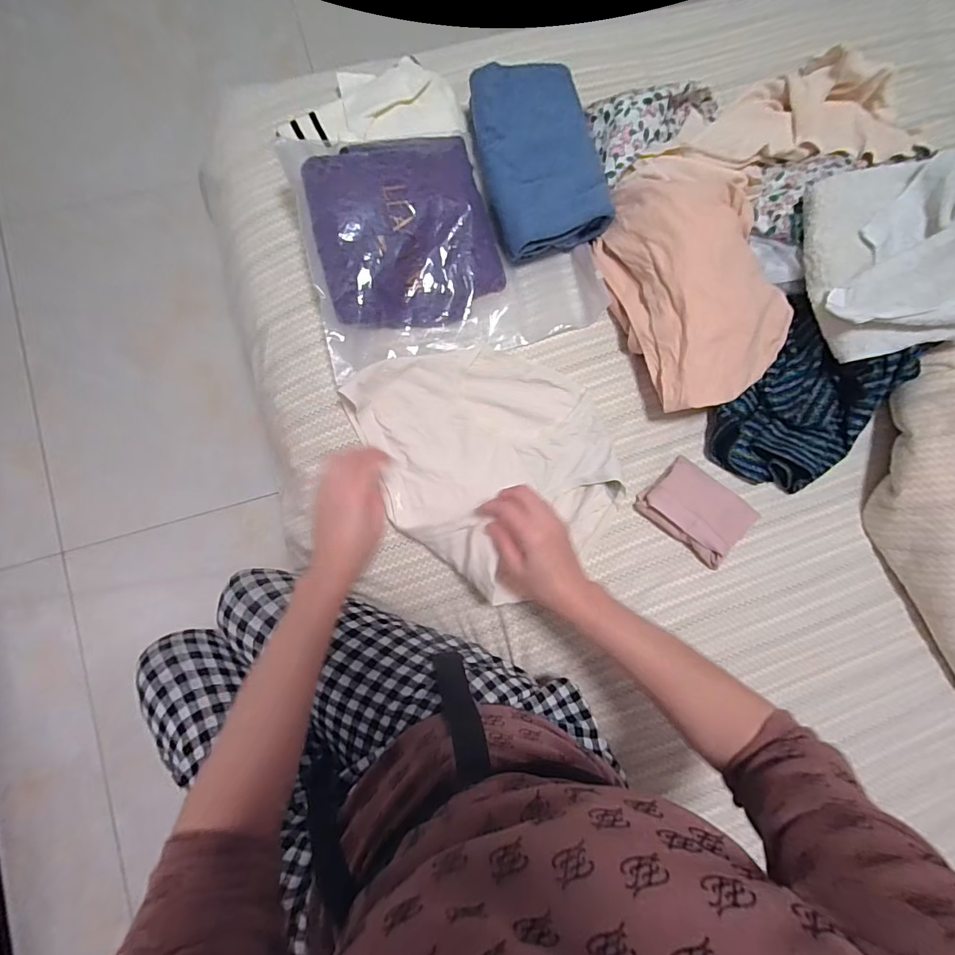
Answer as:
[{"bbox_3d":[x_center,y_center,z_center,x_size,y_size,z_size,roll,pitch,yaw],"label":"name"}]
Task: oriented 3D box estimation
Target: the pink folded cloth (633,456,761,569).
[{"bbox_3d":[0.285,0.042,0.591,0.131,0.033,0.095,40,82,2],"label":"pink folded cloth"}]

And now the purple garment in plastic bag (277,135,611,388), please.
[{"bbox_3d":[-0.030,-0.301,0.584,0.363,0.088,0.284,-13,84,-6],"label":"purple garment in plastic bag"}]

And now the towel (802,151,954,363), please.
[{"bbox_3d":[0.550,-0.287,0.562,0.279,0.090,0.236,-23,85,-7],"label":"towel"}]

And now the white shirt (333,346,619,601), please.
[{"bbox_3d":[0.022,-0.027,0.561,0.288,0.067,0.306,-21,85,-7],"label":"white shirt"}]

